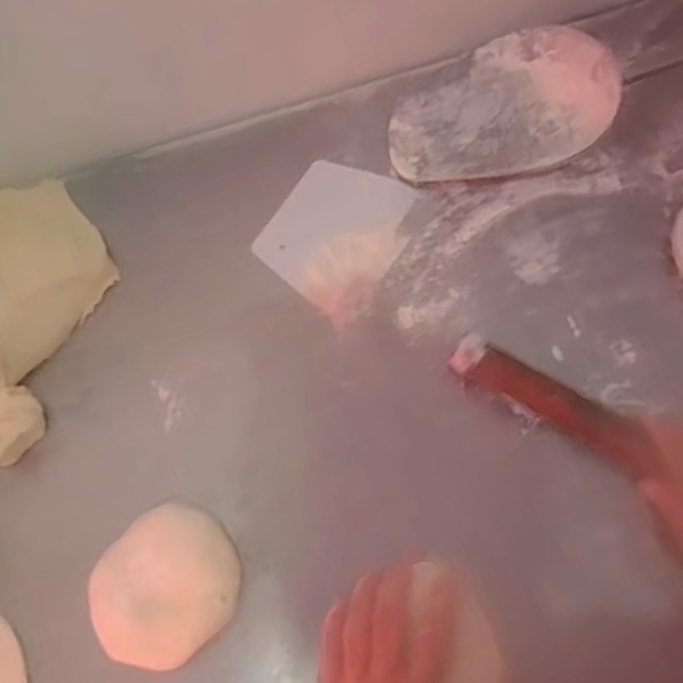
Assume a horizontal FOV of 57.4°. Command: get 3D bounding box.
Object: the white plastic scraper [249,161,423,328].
[{"bbox_3d":[-0.005,-0.099,0.570,0.115,0.004,0.151,28,68,9],"label":"white plastic scraper"}]

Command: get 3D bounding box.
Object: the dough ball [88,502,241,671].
[{"bbox_3d":[-0.121,0.169,0.435,0.092,0.042,0.097,-1,67,1],"label":"dough ball"}]

